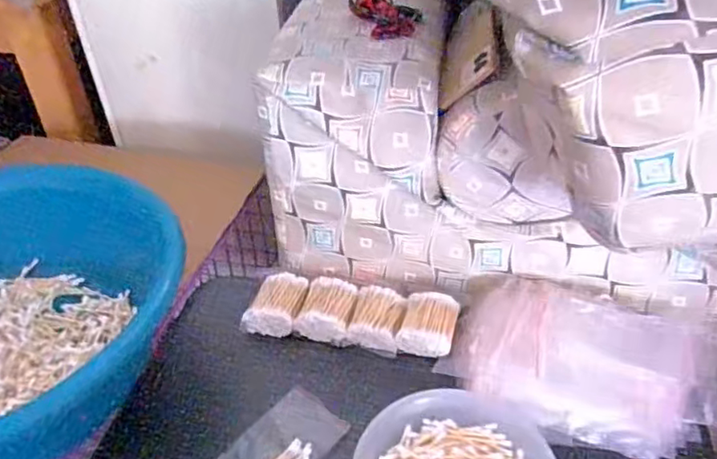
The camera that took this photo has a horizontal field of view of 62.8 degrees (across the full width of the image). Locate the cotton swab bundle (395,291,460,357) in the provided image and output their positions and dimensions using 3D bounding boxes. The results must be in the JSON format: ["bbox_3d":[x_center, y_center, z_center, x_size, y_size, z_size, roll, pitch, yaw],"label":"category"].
[{"bbox_3d":[0.080,0.106,0.665,0.059,0.027,0.075,10,40,15],"label":"cotton swab bundle"}]

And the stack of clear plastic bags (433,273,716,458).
[{"bbox_3d":[0.226,0.135,0.613,0.254,0.056,0.161,15,42,21],"label":"stack of clear plastic bags"}]

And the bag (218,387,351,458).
[{"bbox_3d":[-0.078,0.210,0.574,0.073,0.014,0.121,30,48,34],"label":"bag"}]

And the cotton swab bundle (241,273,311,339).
[{"bbox_3d":[-0.095,0.089,0.695,0.054,0.028,0.086,11,40,16],"label":"cotton swab bundle"}]

